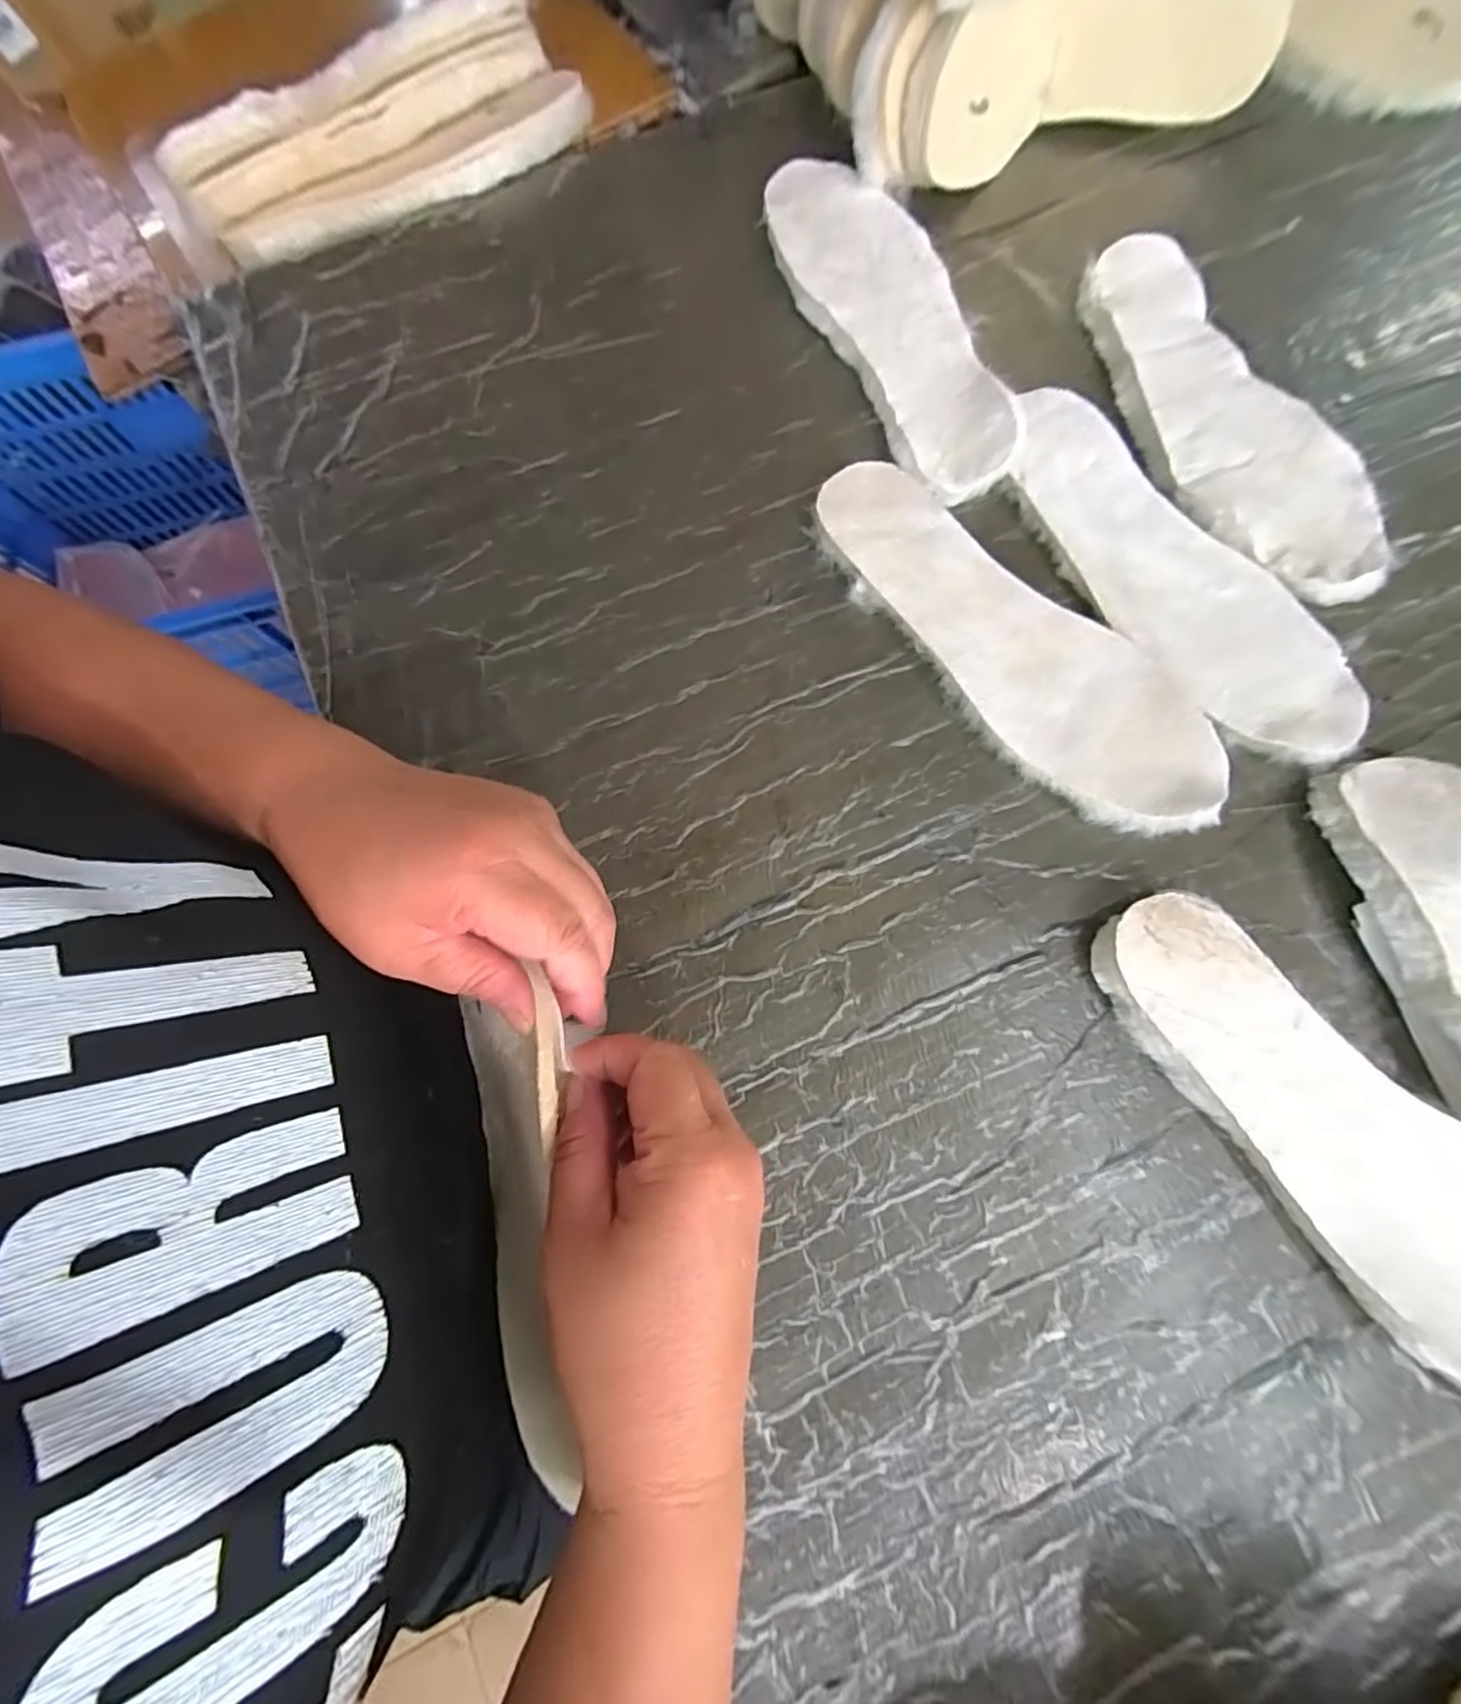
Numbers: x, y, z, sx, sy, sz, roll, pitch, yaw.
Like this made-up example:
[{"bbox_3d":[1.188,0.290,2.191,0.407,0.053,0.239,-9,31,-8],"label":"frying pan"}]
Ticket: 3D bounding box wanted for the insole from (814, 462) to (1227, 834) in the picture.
[{"bbox_3d":[0.152,-0.117,0.368,0.092,0.019,0.268,-44,79,-9],"label":"insole"}]

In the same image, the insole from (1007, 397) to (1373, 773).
[{"bbox_3d":[0.252,-0.162,0.376,0.088,0.011,0.259,-36,78,-7],"label":"insole"}]

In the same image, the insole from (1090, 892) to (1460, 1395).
[{"bbox_3d":[0.287,0.133,0.299,0.092,0.032,0.273,-35,78,-7],"label":"insole"}]

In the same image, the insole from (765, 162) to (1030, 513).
[{"bbox_3d":[0.107,-0.344,0.416,0.091,0.018,0.267,-24,79,-1],"label":"insole"}]

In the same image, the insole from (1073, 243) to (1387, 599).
[{"bbox_3d":[0.299,-0.268,0.399,0.092,0.015,0.269,-20,77,-4],"label":"insole"}]

